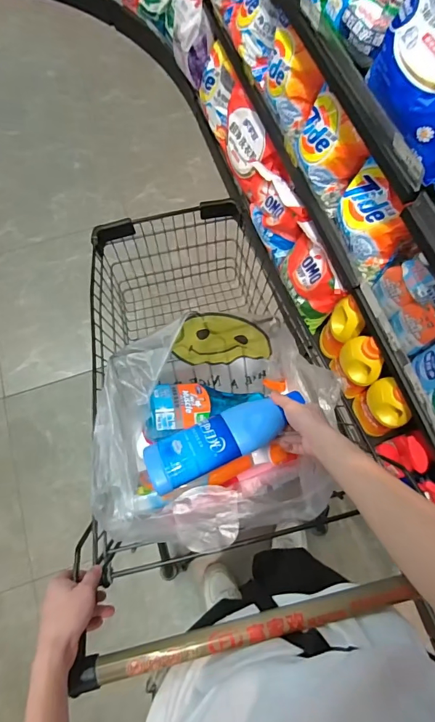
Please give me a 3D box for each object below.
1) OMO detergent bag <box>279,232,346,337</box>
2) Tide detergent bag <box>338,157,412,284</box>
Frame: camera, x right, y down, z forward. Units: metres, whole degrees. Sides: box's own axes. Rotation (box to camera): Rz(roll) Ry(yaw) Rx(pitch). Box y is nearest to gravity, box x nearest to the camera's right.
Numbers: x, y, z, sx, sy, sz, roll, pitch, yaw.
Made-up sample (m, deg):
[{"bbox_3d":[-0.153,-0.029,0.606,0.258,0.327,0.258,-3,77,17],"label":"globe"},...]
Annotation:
[{"bbox_3d":[0.272,-0.248,1.278,0.080,0.252,0.274,-21,68,-8],"label":"OMO detergent bag"},{"bbox_3d":[0.350,-0.329,0.982,0.074,0.144,0.233,-18,68,-7],"label":"Tide detergent bag"}]

